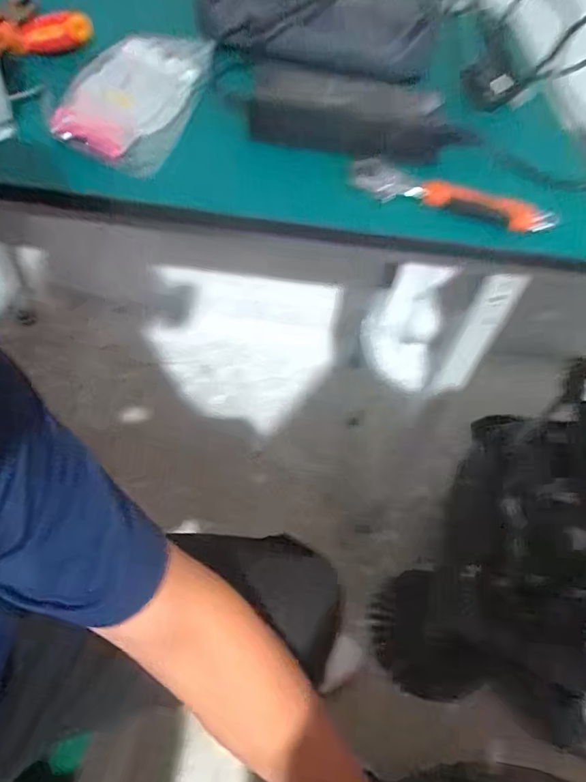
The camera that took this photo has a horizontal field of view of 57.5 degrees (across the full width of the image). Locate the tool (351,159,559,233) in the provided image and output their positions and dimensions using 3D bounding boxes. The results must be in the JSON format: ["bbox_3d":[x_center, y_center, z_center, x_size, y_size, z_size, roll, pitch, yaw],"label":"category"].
[{"bbox_3d":[0.142,-0.176,0.483,0.183,0.020,0.046,18,53,8],"label":"tool"}]

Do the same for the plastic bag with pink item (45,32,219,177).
[{"bbox_3d":[-0.150,-0.285,0.509,0.117,0.047,0.202,11,52,3],"label":"plastic bag with pink item"}]

